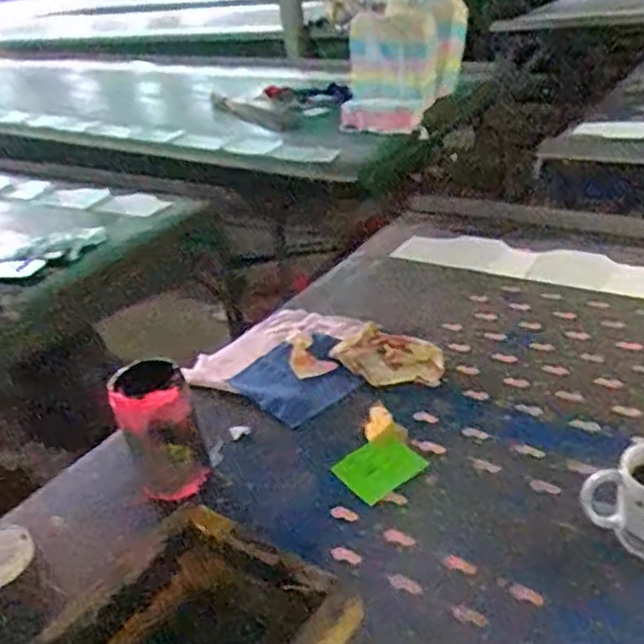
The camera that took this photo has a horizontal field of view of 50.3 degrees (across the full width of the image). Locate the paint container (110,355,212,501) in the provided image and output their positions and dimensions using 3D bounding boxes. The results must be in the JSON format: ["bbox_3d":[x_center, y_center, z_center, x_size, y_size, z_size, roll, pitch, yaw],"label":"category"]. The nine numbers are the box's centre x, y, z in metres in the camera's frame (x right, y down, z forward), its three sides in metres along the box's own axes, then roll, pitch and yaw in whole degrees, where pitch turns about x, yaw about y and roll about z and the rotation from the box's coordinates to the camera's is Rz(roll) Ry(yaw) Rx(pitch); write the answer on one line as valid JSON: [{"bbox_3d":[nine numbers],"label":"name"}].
[{"bbox_3d":[-0.206,0.140,0.879,0.091,0.166,0.091,-19,32,-14],"label":"paint container"}]

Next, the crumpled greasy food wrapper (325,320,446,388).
[{"bbox_3d":[0.102,0.053,1.076,0.120,0.015,0.174,-28,36,-27],"label":"crumpled greasy food wrapper"}]

